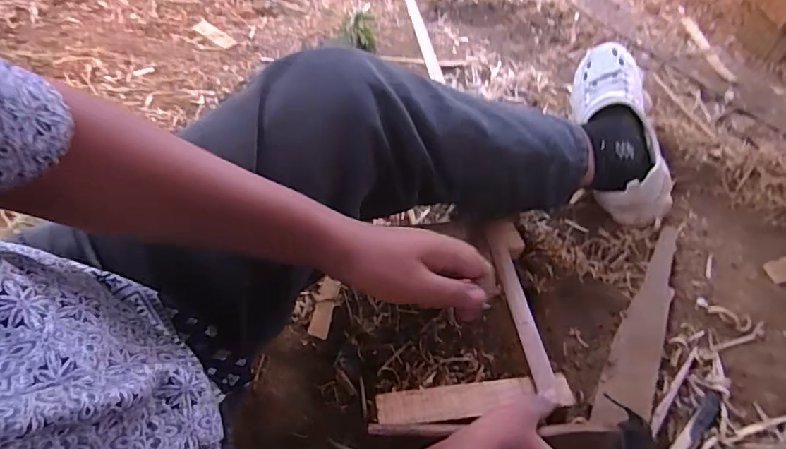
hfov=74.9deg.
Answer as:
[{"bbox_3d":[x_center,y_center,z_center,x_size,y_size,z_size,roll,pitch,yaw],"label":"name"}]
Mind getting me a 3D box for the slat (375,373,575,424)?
[{"bbox_3d":[0.088,0.184,0.539,0.209,0.010,0.038,-5,44,-8],"label":"slat"}]

